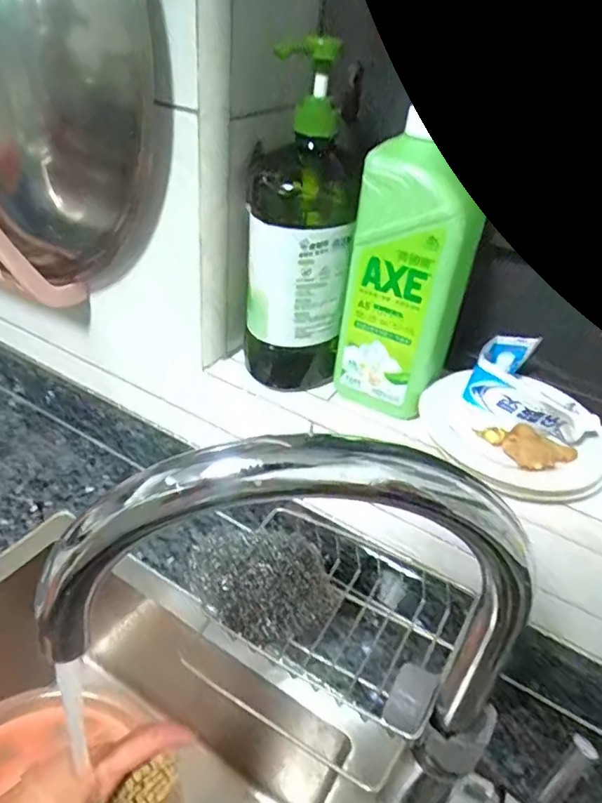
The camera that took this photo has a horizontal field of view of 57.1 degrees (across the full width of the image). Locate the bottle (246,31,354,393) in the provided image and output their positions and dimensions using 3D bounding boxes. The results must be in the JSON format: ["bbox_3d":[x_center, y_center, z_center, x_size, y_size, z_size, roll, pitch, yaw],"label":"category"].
[{"bbox_3d":[-0.004,-0.140,0.470,0.077,0.270,0.088,-1,38,-9],"label":"bottle"}]

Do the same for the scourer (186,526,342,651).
[{"bbox_3d":[-0.024,0.136,0.409,0.107,0.084,0.047,-5,39,-14],"label":"scourer"}]

